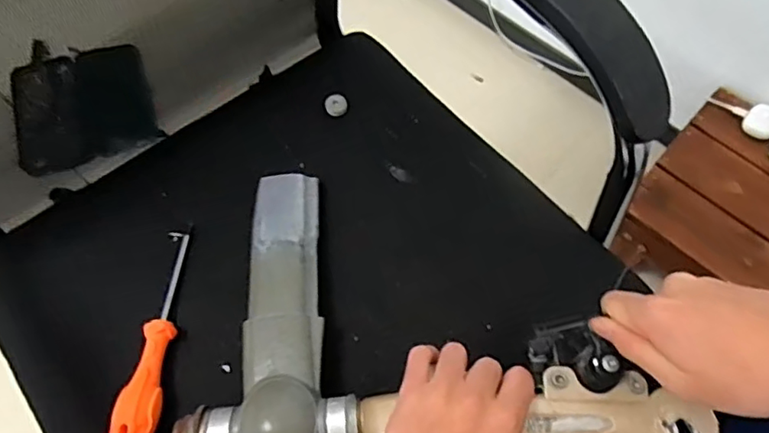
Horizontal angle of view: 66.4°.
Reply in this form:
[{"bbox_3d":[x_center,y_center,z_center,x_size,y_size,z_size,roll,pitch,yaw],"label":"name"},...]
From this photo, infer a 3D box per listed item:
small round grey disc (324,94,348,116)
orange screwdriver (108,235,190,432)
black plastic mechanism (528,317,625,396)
[{"bbox_3d":[-0.050,-0.114,0.606,0.023,0.009,0.025,0,64,0],"label":"small round grey disc"},{"bbox_3d":[-0.187,0.100,0.488,0.033,0.031,0.188,5,64,2],"label":"orange screwdriver"},{"bbox_3d":[0.129,0.097,0.405,0.054,0.034,0.046,-7,64,-4],"label":"black plastic mechanism"}]

